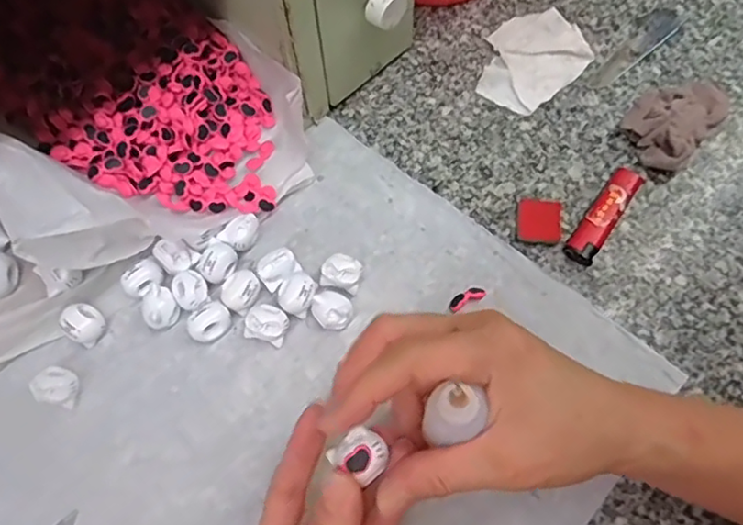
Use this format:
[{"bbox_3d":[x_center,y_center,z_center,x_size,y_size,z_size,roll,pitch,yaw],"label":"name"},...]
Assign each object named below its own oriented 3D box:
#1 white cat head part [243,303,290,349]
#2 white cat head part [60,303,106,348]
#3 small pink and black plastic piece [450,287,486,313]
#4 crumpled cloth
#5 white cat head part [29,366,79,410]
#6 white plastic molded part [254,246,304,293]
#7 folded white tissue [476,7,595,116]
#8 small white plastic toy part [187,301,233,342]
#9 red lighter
[{"bbox_3d":[-0.062,0.037,0.357,0.025,0.021,0.022,24,69,11],"label":"white cat head part"},{"bbox_3d":[-0.175,0.038,0.359,0.024,0.018,0.021,41,73,17],"label":"white cat head part"},{"bbox_3d":[0.060,0.022,0.370,0.023,0.006,0.009,-24,68,-9],"label":"small pink and black plastic piece"},{"bbox_3d":[0.213,-0.103,0.411,0.049,0.024,0.085,40,73,16],"label":"crumpled cloth"},{"bbox_3d":[-0.183,0.073,0.345,0.023,0.019,0.021,0,66,1],"label":"white cat head part"},{"bbox_3d":[-0.059,0.005,0.373,0.025,0.018,0.019,-36,71,-14],"label":"white plastic molded part"},{"bbox_3d":[0.118,-0.154,0.443,0.092,0.011,0.069,-41,72,-16],"label":"folded white tissue"},{"bbox_3d":[-0.098,0.037,0.360,0.025,0.019,0.021,-38,71,-15],"label":"small white plastic toy part"},{"bbox_3d":[0.153,-0.032,0.388,0.020,0.011,0.079,34,71,15],"label":"red lighter"}]

